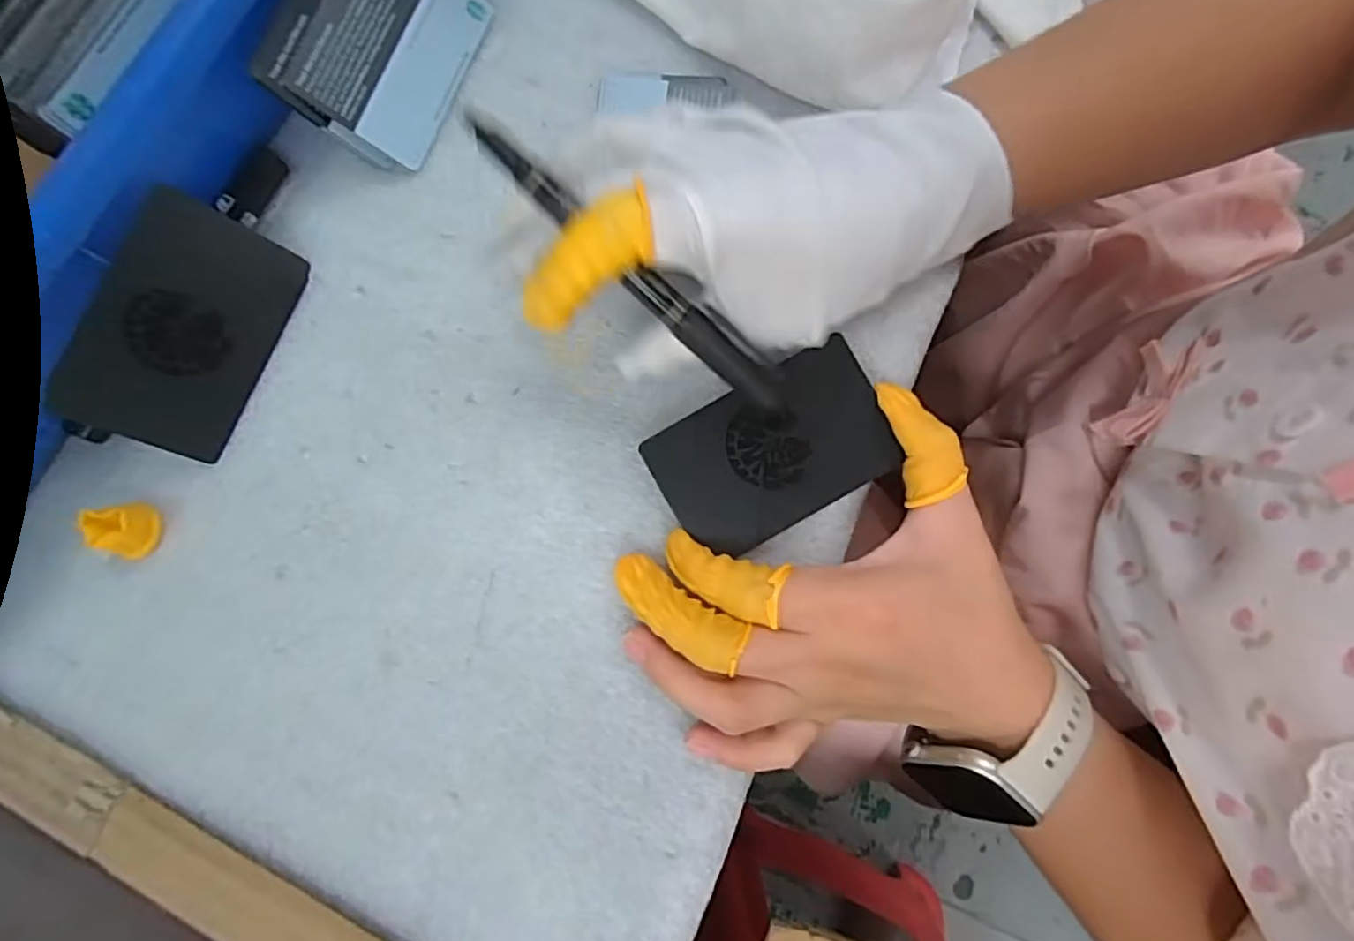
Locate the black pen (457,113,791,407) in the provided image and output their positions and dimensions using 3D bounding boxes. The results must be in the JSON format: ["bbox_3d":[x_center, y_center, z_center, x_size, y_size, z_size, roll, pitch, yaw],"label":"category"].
[{"bbox_3d":[-0.010,-0.062,0.213,0.130,0.009,0.015,38,82,-21],"label":"black pen"}]

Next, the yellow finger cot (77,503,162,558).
[{"bbox_3d":[-0.206,0.022,0.245,0.017,0.017,0.020,9,80,3],"label":"yellow finger cot"}]

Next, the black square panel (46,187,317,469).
[{"bbox_3d":[-0.183,-0.053,0.247,0.054,0.004,0.089,27,80,-39],"label":"black square panel"}]

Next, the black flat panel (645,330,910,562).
[{"bbox_3d":[0.035,-0.007,0.241,0.083,0.004,0.053,-29,88,2],"label":"black flat panel"}]

